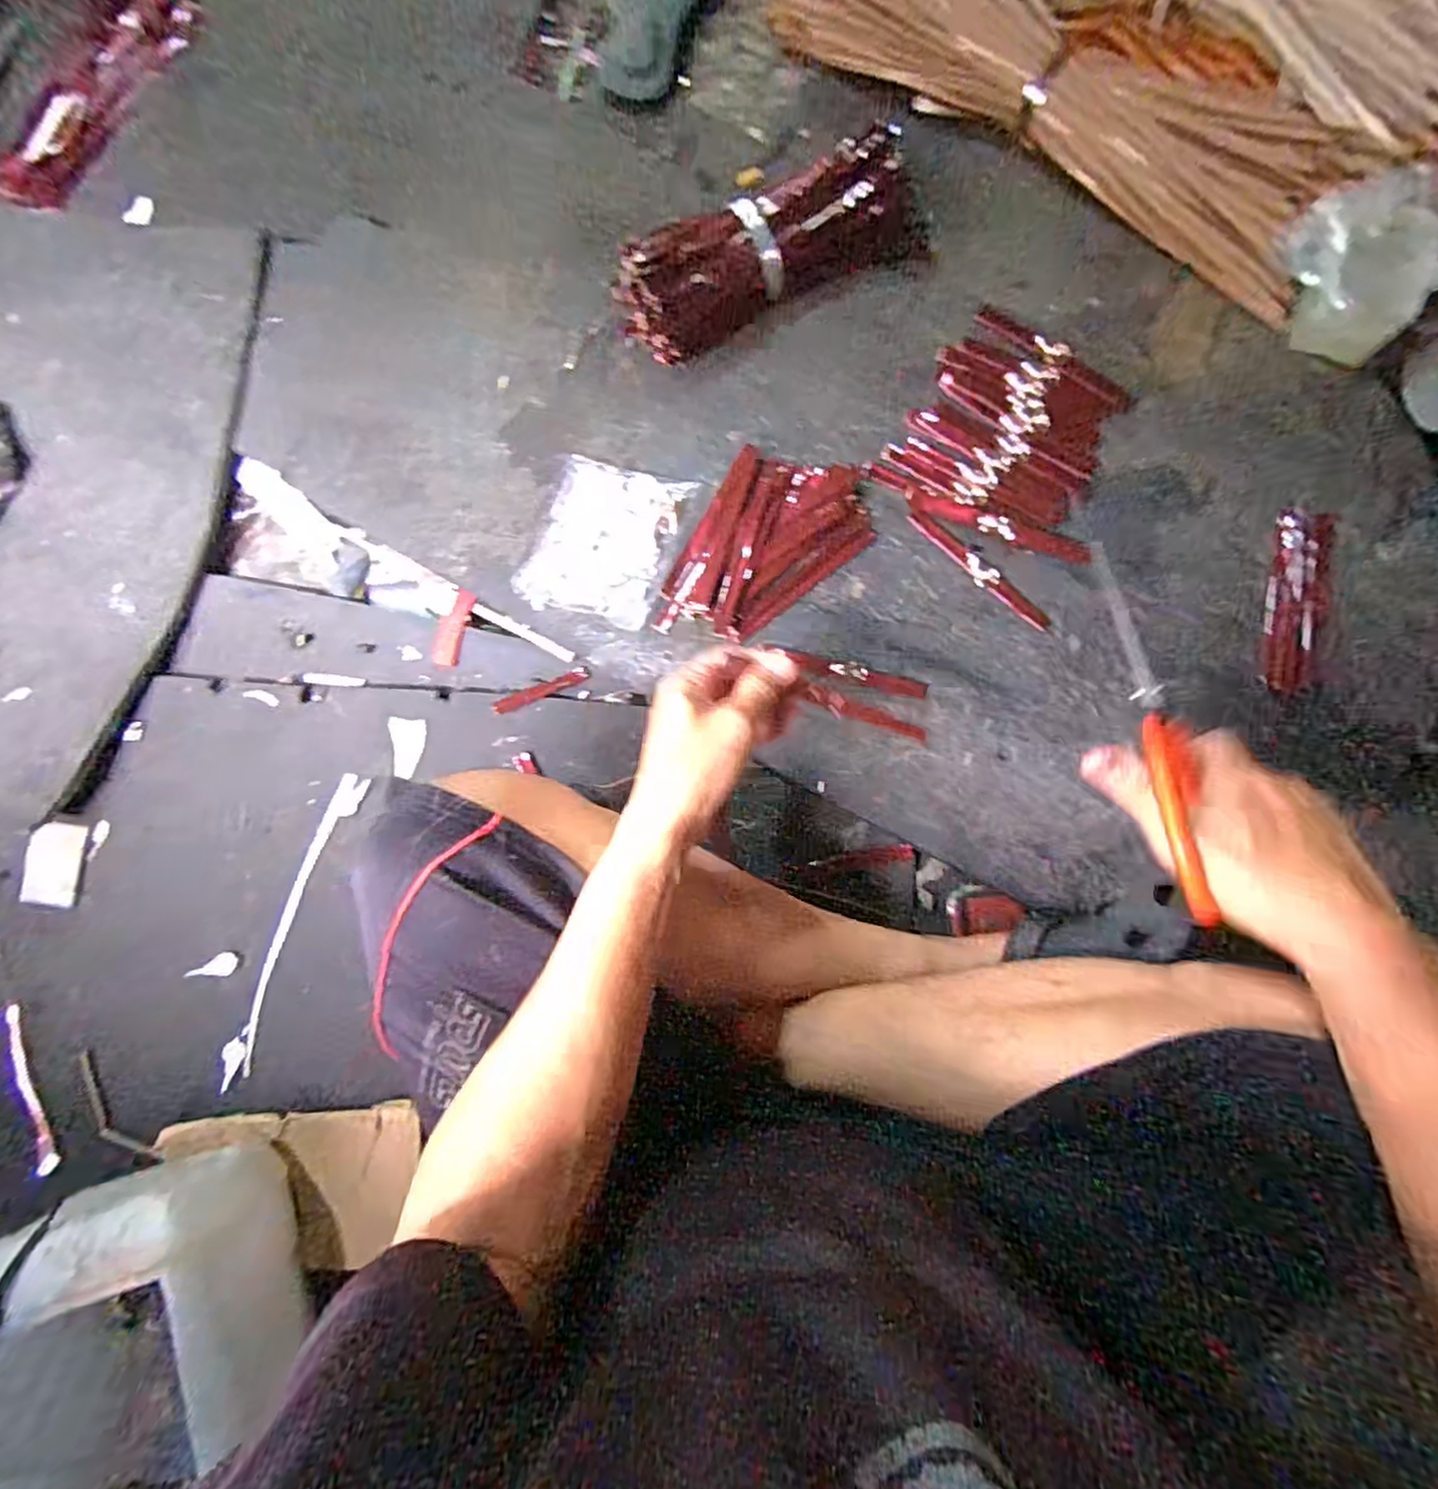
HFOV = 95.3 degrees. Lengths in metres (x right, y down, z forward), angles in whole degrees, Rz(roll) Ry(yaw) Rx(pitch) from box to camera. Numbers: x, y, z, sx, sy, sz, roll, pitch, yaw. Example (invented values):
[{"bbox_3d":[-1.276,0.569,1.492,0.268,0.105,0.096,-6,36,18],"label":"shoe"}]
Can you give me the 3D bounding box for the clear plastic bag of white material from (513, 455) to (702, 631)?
[{"bbox_3d":[-0.100,-0.175,0.566,0.112,0.019,0.135,19,87,3],"label":"clear plastic bag of white material"}]

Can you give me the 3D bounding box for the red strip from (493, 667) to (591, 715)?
[{"bbox_3d":[-0.154,-0.048,0.573,0.086,0.006,0.015,-24,83,-9],"label":"red strip"}]

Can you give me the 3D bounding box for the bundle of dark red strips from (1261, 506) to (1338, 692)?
[{"bbox_3d":[0.445,-0.110,0.502,0.043,0.008,0.138,9,87,2],"label":"bundle of dark red strips"}]

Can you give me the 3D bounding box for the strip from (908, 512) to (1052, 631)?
[{"bbox_3d":[0.214,-0.143,0.537,0.141,0.004,0.017,43,89,4],"label":"strip"}]

